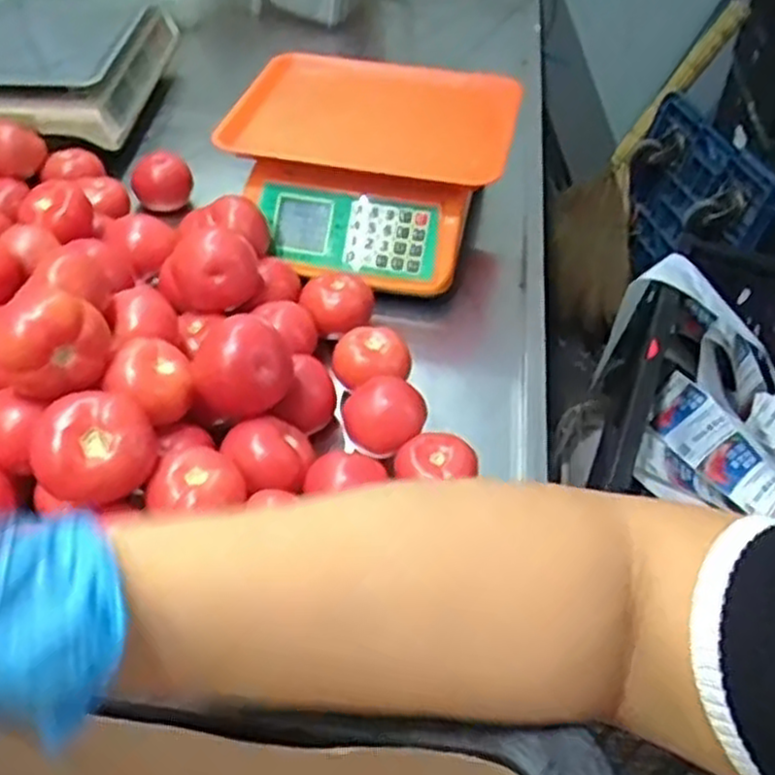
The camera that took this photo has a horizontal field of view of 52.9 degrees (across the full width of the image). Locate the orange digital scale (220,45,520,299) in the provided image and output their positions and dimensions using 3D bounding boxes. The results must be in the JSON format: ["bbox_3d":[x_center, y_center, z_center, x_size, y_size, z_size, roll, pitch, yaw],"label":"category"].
[{"bbox_3d":[-0.018,-0.249,0.865,0.298,0.117,0.288,7,47,4],"label":"orange digital scale"}]

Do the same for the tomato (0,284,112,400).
[{"bbox_3d":[-0.253,-0.043,0.575,0.080,0.057,0.084,-24,52,-22],"label":"tomato"}]

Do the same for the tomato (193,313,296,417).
[{"bbox_3d":[-0.116,-0.011,0.630,0.076,0.073,0.067,-8,48,-10],"label":"tomato"}]

